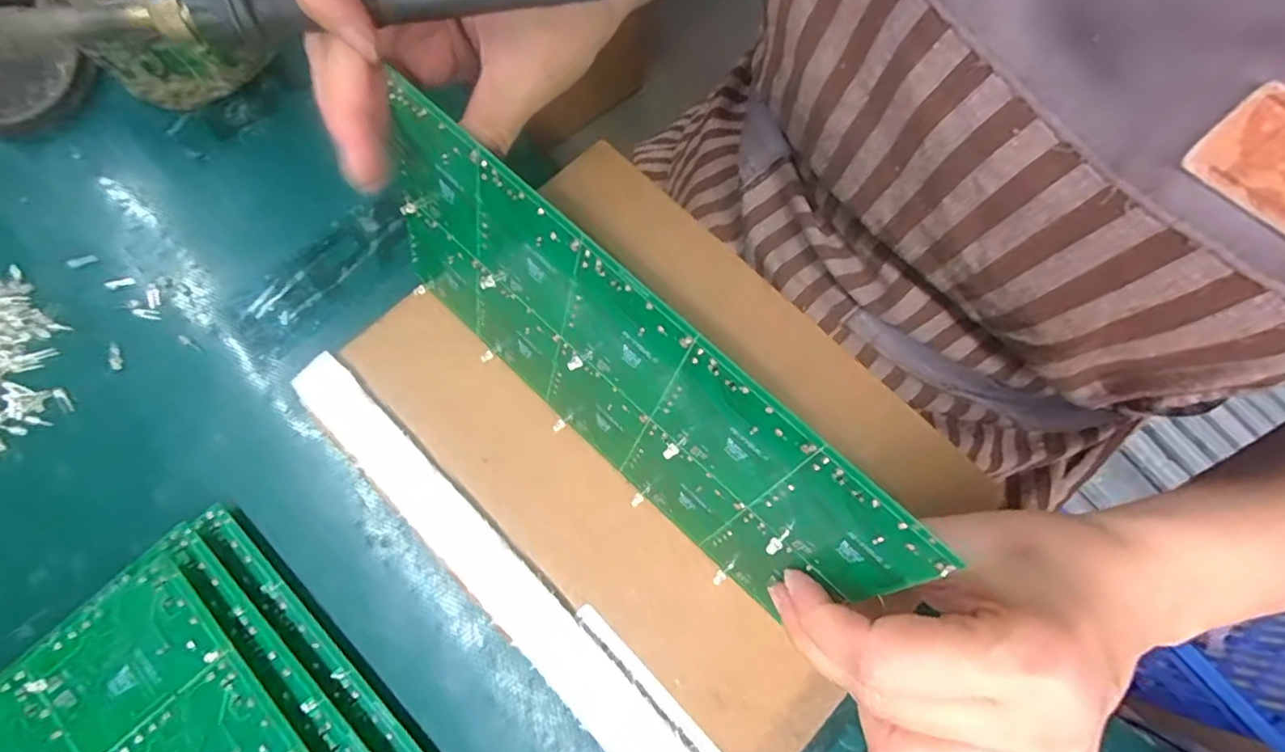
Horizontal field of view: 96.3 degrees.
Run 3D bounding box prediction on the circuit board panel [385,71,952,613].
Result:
[{"bbox_3d":[-0.014,0.000,0.211,0.220,0.104,0.004,42,58,11],"label":"circuit board panel"}]

